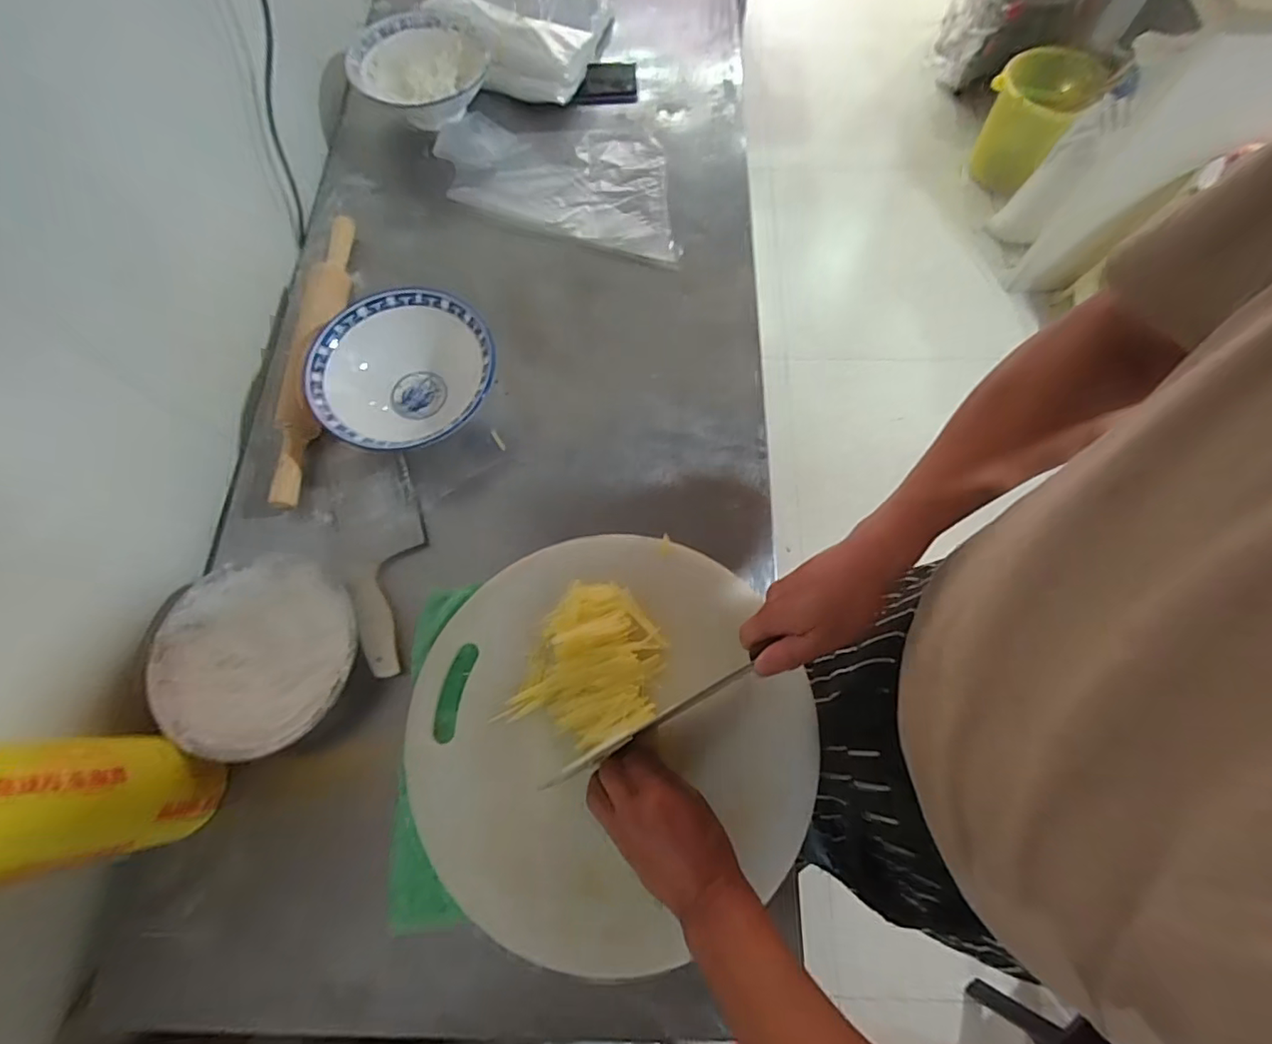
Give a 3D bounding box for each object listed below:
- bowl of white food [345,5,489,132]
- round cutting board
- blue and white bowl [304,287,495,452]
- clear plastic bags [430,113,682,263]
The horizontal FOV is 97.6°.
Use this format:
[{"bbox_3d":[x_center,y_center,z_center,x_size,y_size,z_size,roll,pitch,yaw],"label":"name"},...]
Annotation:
[{"bbox_3d":[-0.298,-0.627,0.786,0.180,0.068,0.166,-7,70,-3],"label":"bowl of white food"},{"bbox_3d":[-0.026,0.189,0.520,0.357,0.031,0.350,0,70,0],"label":"round cutting board"},{"bbox_3d":[-0.251,-0.158,0.622,0.188,0.072,0.189,0,70,0],"label":"blue and white bowl"},{"bbox_3d":[-0.108,-0.472,0.766,0.340,0.012,0.217,8,70,3],"label":"clear plastic bags"}]

